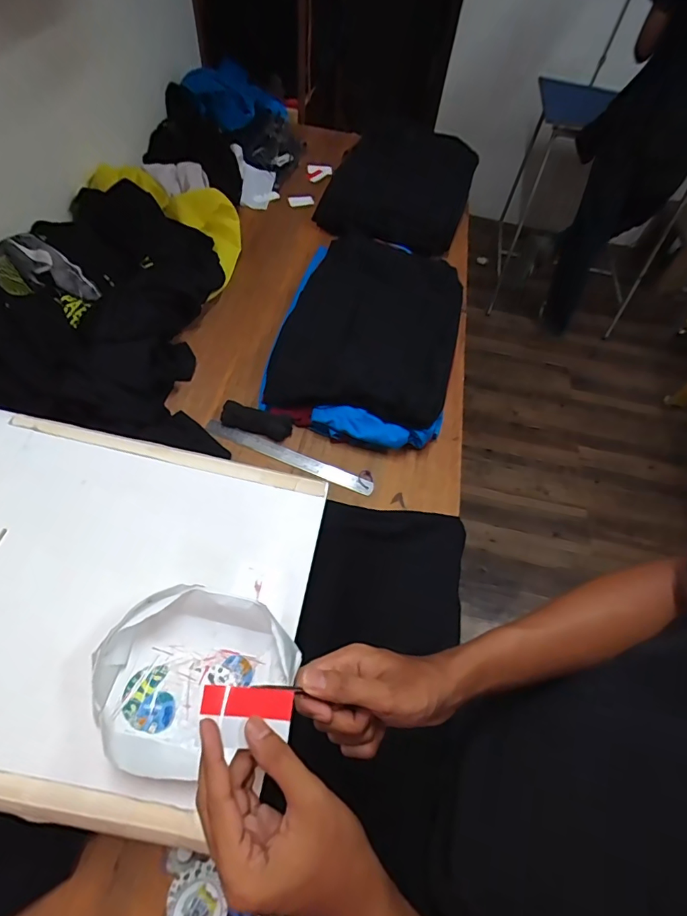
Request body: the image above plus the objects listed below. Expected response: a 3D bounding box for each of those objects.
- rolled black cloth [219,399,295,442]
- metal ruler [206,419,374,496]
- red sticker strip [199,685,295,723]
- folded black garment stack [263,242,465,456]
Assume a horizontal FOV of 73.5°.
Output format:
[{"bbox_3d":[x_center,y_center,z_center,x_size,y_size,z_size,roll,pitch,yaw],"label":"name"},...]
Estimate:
[{"bbox_3d":[-0.158,-0.068,0.845,0.132,0.029,0.049,17,57,6],"label":"rolled black cloth"},{"bbox_3d":[-0.099,-0.004,0.826,0.319,0.008,0.033,23,67,7],"label":"metal ruler"},{"bbox_3d":[-0.069,0.178,0.335,0.065,0.004,0.020,16,59,-20],"label":"red sticker strip"},{"bbox_3d":[0.064,-0.280,0.951,0.327,0.101,0.549,14,57,2],"label":"folded black garment stack"}]

